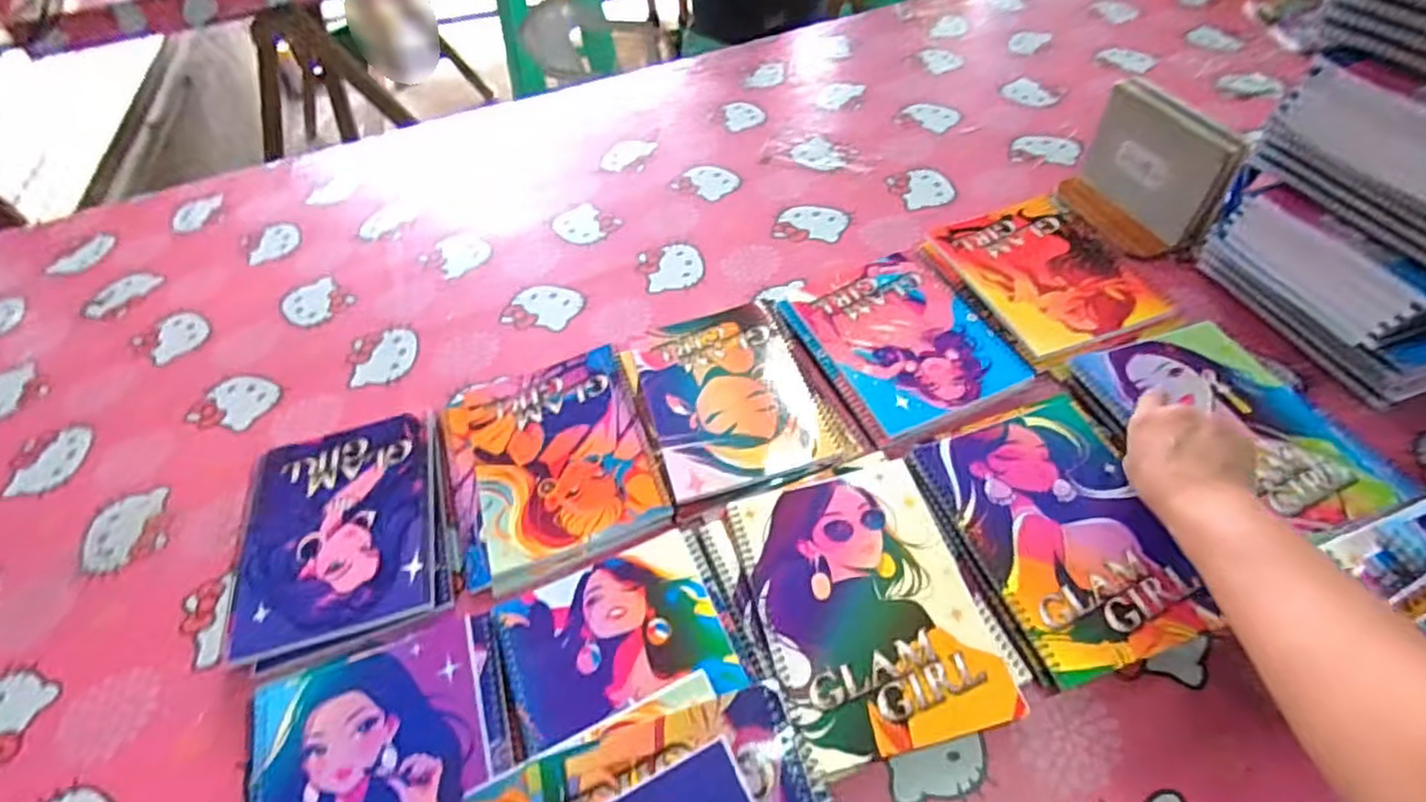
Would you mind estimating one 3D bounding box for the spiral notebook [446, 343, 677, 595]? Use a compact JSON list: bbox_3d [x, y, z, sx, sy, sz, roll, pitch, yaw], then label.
[{"bbox_3d":[-0.134,0.050,0.588,0.159,0.022,0.204,-22,52,-12],"label":"spiral notebook"}]

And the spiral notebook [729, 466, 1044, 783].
[{"bbox_3d":[0.111,0.136,0.479,0.153,0.009,0.201,-15,51,-5],"label":"spiral notebook"}]

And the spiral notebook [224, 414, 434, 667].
[{"bbox_3d":[-0.311,0.100,0.556,0.150,0.010,0.199,-14,51,-7],"label":"spiral notebook"}]

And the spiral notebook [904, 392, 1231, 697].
[{"bbox_3d":[0.262,0.096,0.510,0.151,0.022,0.201,-16,51,-7],"label":"spiral notebook"}]

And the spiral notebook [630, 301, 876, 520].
[{"bbox_3d":[0.018,-0.003,0.617,0.165,0.020,0.204,-20,52,-10],"label":"spiral notebook"}]

